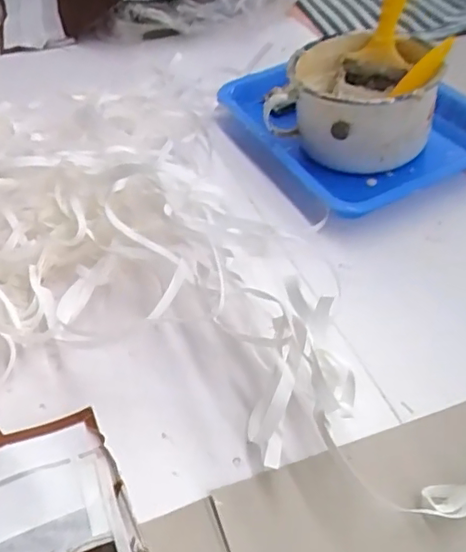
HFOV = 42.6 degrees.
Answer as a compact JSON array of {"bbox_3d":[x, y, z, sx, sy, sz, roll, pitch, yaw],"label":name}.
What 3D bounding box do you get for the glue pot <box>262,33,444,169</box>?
[{"bbox_3d":[0.120,-0.163,0.588,0.142,0.097,0.142,-4,46,4],"label":"glue pot"}]

